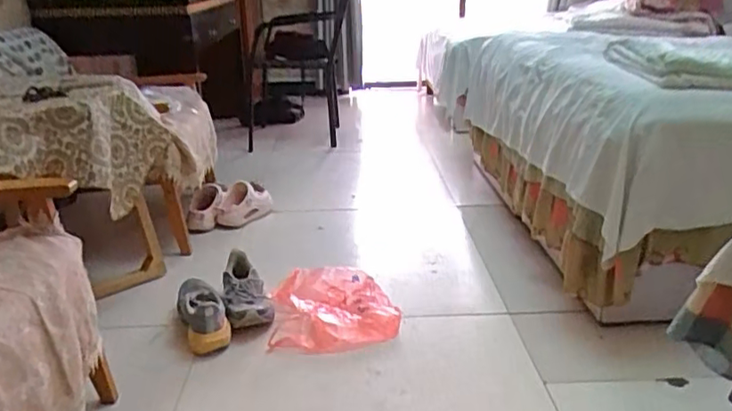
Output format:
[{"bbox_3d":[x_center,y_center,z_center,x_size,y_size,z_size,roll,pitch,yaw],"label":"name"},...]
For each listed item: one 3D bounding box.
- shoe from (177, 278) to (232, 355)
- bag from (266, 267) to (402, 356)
[{"bbox_3d":[-0.416,0.269,1.569,0.107,0.122,0.248,-8,22,-20],"label":"shoe"},{"bbox_3d":[-0.086,0.268,1.633,0.322,0.073,0.313,-4,22,-5],"label":"bag"}]

